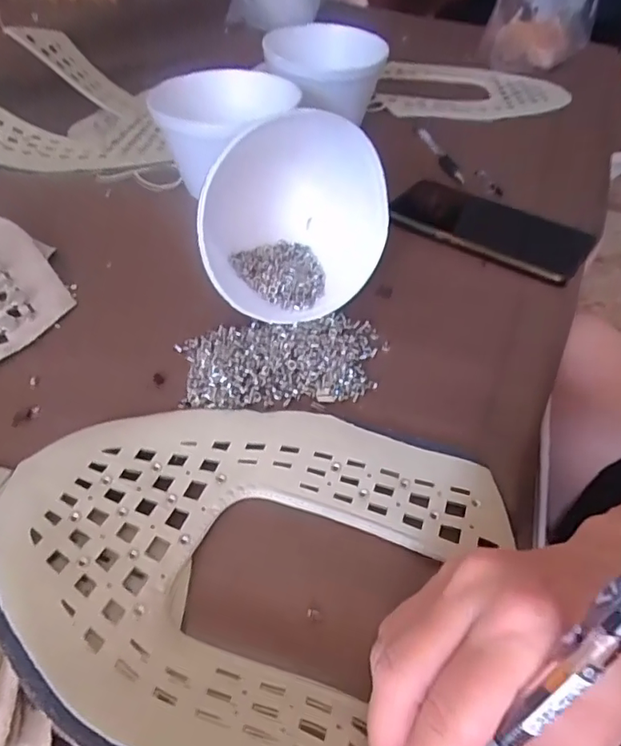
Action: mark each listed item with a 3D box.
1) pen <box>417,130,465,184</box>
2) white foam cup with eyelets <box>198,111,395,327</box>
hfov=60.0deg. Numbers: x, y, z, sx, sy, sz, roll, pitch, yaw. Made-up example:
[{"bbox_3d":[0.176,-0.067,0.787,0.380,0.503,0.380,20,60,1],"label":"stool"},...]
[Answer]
[{"bbox_3d":[0.135,-0.229,0.566,0.013,0.012,0.121,-6,48,-9],"label":"pen"},{"bbox_3d":[-0.014,-0.110,0.365,0.117,0.116,0.118,-5,47,-8],"label":"white foam cup with eyelets"}]

